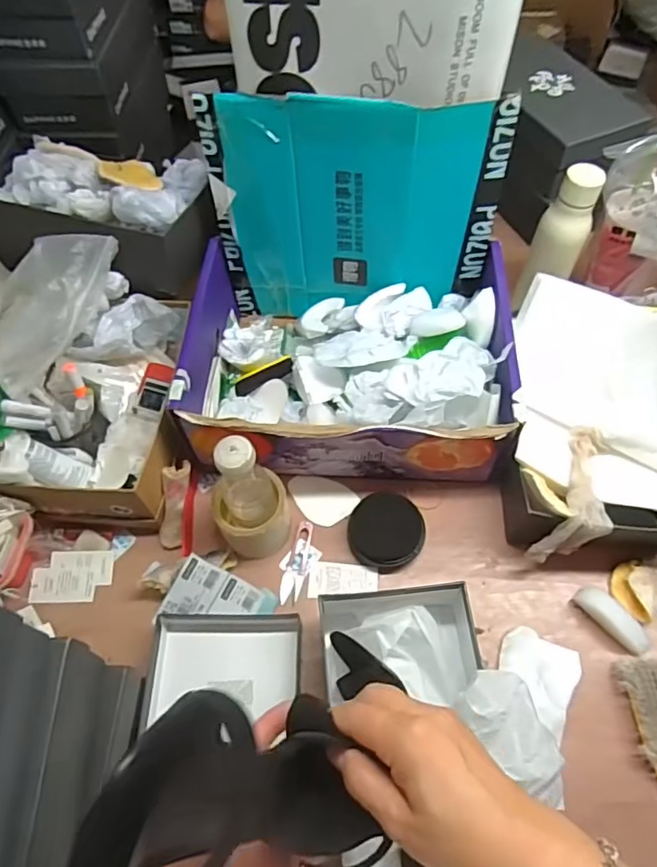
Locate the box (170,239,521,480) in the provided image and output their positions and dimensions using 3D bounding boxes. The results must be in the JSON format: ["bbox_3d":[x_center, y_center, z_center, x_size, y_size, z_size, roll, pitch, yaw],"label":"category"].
[{"bbox_3d":[0.025,-0.101,0.752,0.401,0.142,0.300,1,59,3],"label":"box"}]

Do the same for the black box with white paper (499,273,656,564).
[{"bbox_3d":[0.358,-0.028,0.706,0.278,0.136,0.342,-2,59,1],"label":"black box with white paper"}]

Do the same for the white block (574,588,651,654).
[{"bbox_3d":[0.322,0.210,0.639,0.030,0.019,0.084,-30,63,-15],"label":"white block"}]

